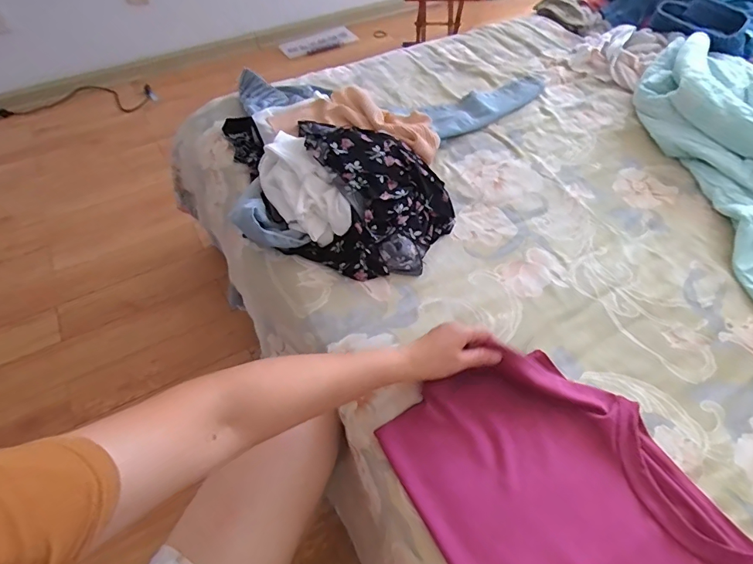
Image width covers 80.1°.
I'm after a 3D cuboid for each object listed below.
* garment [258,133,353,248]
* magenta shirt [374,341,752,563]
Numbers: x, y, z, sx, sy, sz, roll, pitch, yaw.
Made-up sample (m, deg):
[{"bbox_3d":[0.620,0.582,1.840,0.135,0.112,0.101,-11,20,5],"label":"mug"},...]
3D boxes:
[{"bbox_3d":[-0.129,-0.153,0.731,0.094,0.069,0.228,-23,55,-16],"label":"garment"},{"bbox_3d":[0.233,0.275,0.447,0.271,0.029,0.465,-27,56,-16],"label":"magenta shirt"}]

